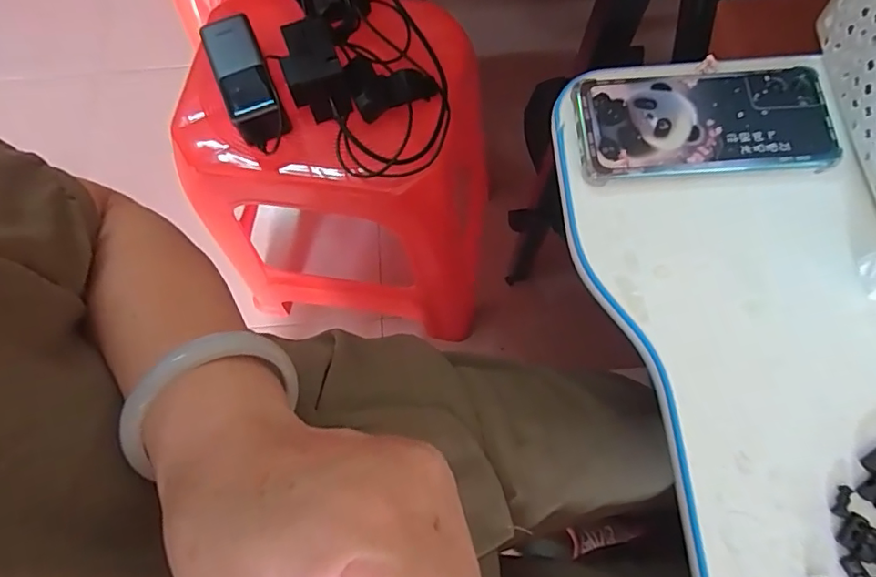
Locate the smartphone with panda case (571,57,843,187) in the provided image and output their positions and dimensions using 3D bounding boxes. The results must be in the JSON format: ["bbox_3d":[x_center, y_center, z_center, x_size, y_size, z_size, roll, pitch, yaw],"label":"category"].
[{"bbox_3d":[0.178,-0.113,0.357,0.167,0.008,0.082,-3,73,2],"label":"smartphone with panda case"}]

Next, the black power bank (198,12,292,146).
[{"bbox_3d":[-0.202,-0.218,0.568,0.056,0.042,0.142,-22,73,-4],"label":"black power bank"}]

